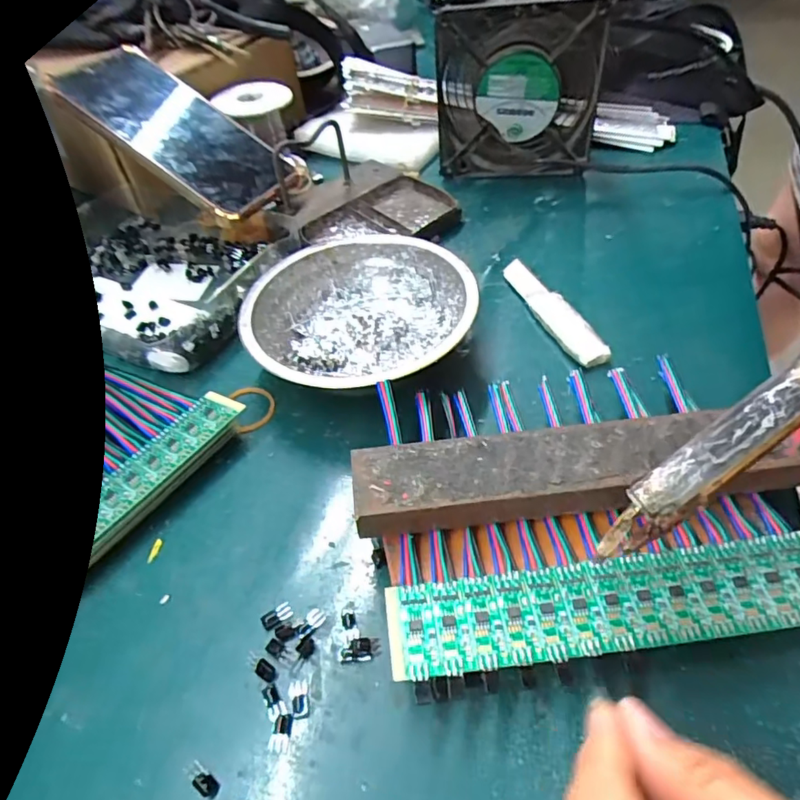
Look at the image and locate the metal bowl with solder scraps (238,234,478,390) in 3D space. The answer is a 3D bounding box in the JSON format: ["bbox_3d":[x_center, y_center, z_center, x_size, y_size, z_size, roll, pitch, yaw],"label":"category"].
[{"bbox_3d":[-0.024,-0.045,0.311,0.124,0.038,0.128,31,58,29],"label":"metal bowl with solder scraps"}]

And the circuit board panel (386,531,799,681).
[{"bbox_3d":[0.078,0.074,0.196,0.164,0.004,0.032,-7,50,-2],"label":"circuit board panel"}]

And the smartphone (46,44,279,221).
[{"bbox_3d":[-0.160,-0.194,0.384,0.165,0.006,0.082,39,59,4],"label":"smartphone"}]

